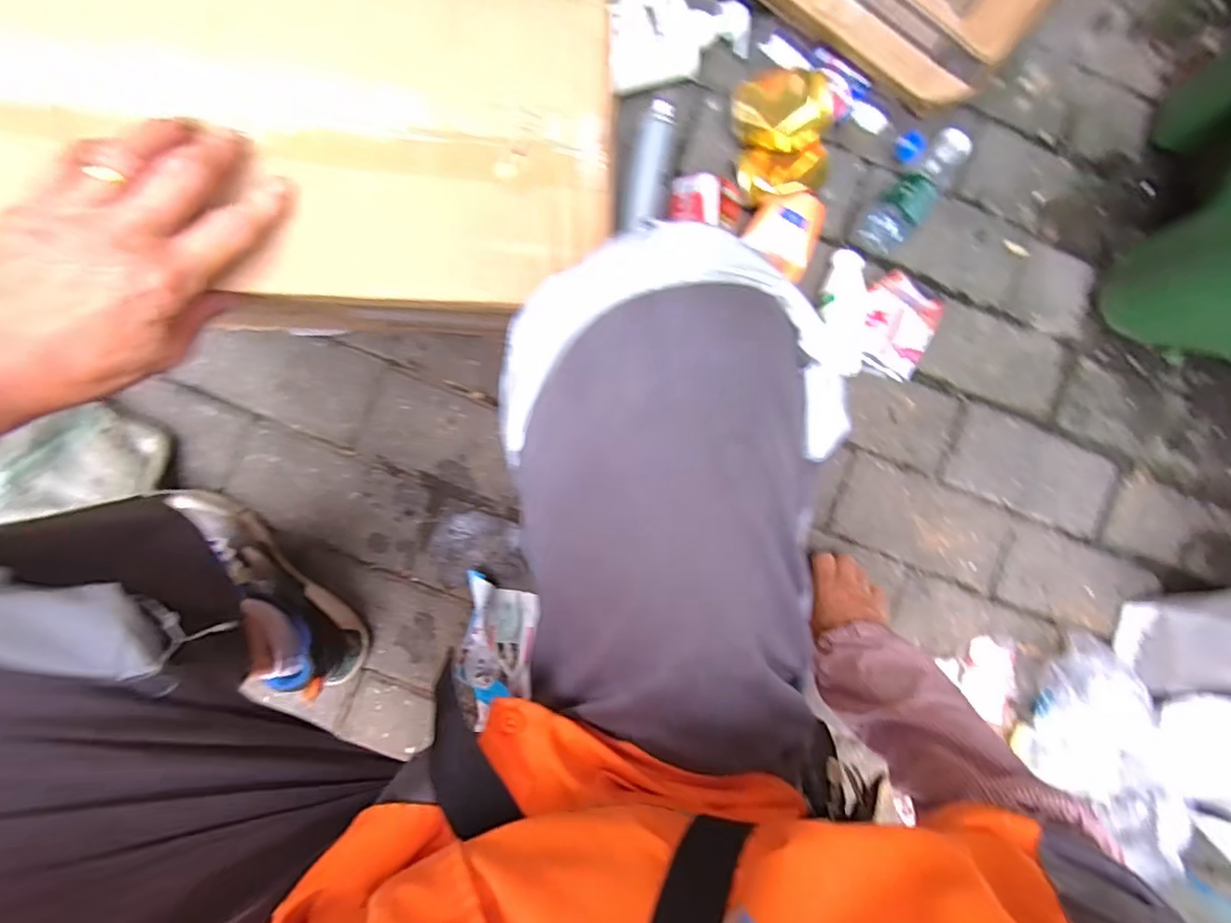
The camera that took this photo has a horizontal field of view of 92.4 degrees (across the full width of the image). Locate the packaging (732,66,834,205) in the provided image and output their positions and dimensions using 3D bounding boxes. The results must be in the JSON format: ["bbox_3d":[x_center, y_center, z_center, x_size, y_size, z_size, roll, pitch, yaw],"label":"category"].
[{"bbox_3d":[0.192,-0.382,0.691,0.112,0.077,0.149,-8,90,-5],"label":"packaging"}]

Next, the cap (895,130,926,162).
[{"bbox_3d":[0.360,-0.386,0.720,0.029,0.025,0.030,0,91,-5],"label":"cap"}]

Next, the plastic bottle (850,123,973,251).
[{"bbox_3d":[0.368,-0.333,0.717,0.050,0.058,0.186,41,86,-2],"label":"plastic bottle"}]

